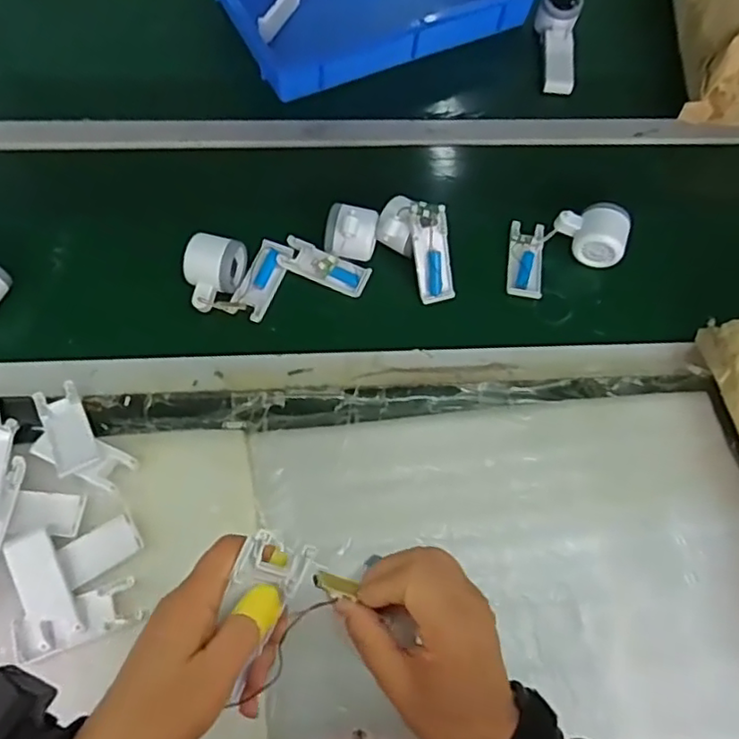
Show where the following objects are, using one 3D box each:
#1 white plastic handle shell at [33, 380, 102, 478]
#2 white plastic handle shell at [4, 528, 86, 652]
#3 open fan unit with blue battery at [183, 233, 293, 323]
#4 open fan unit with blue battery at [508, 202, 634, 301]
[{"bbox_3d":[-0.294,0.058,0.595,0.038,0.030,0.099,-28,69,-15],"label":"white plastic handle shell"},{"bbox_3d":[-0.287,0.192,0.539,0.042,0.012,0.097,-26,68,-14],"label":"white plastic handle shell"},{"bbox_3d":[-0.150,-0.114,0.680,0.092,0.057,0.109,19,65,6],"label":"open fan unit with blue battery"},{"bbox_3d":[0.231,-0.142,0.714,0.135,0.053,0.100,-2,65,-3],"label":"open fan unit with blue battery"}]

